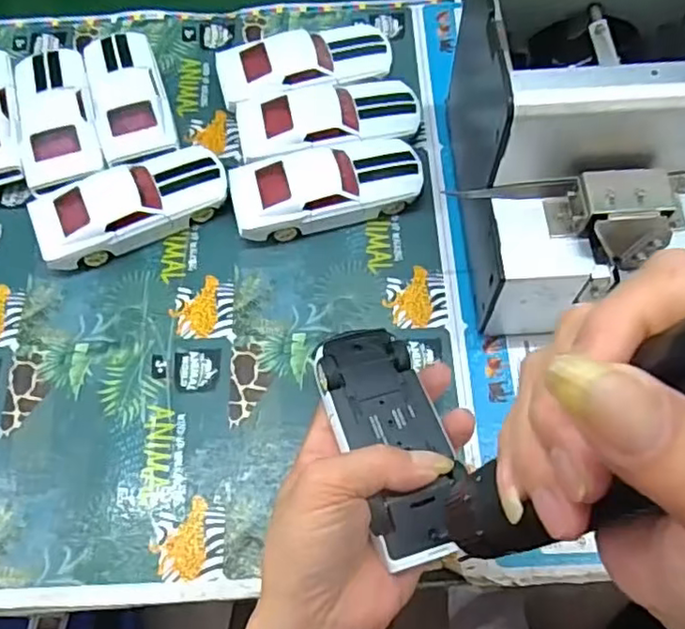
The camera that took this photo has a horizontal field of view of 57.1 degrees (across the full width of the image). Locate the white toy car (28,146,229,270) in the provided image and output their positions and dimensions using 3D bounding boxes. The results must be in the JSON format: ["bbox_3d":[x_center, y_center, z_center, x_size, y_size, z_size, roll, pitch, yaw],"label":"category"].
[{"bbox_3d":[-0.141,-0.075,0.427,0.127,0.034,0.050,-25,69,-9],"label":"white toy car"}]

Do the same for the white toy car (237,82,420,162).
[{"bbox_3d":[-0.010,-0.136,0.453,0.130,0.034,0.060,-14,66,-5],"label":"white toy car"}]

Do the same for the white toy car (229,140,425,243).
[{"bbox_3d":[-0.009,-0.087,0.430,0.131,0.036,0.056,-12,66,-4],"label":"white toy car"}]

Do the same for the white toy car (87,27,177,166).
[{"bbox_3d":[-0.158,-0.161,0.471,0.051,0.033,0.128,-17,68,-6],"label":"white toy car"}]

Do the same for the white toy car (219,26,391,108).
[{"bbox_3d":[-0.027,-0.186,0.476,0.131,0.035,0.061,-15,66,-5],"label":"white toy car"}]

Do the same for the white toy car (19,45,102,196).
[{"bbox_3d":[-0.205,-0.142,0.462,0.052,0.031,0.124,-15,68,-5],"label":"white toy car"}]

